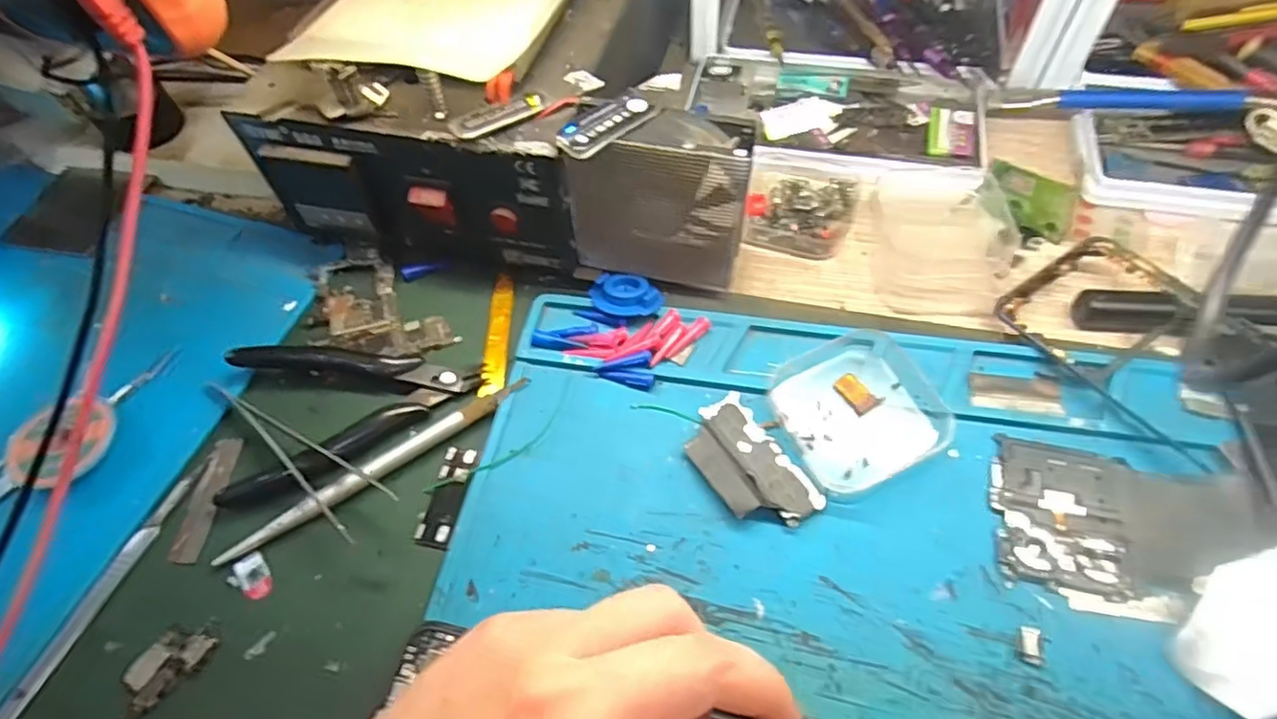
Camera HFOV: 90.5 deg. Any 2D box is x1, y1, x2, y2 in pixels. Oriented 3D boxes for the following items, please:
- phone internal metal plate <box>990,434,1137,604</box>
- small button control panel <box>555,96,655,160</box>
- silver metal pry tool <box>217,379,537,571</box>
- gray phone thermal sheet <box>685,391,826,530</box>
[{"bbox_3d":[0.166,0.060,0.250,0.048,0.004,0.061,13,60,12],"label":"phone internal metal plate"},{"bbox_3d":[-0.013,-0.097,0.262,0.044,0.008,0.017,-40,62,-19],"label":"small button control panel"},{"bbox_3d":[-0.113,0.046,0.278,0.142,0.009,0.011,-33,61,-15],"label":"silver metal pry tool"},{"bbox_3d":[0.045,0.044,0.267,0.035,0.007,0.061,-31,61,-14],"label":"gray phone thermal sheet"}]

